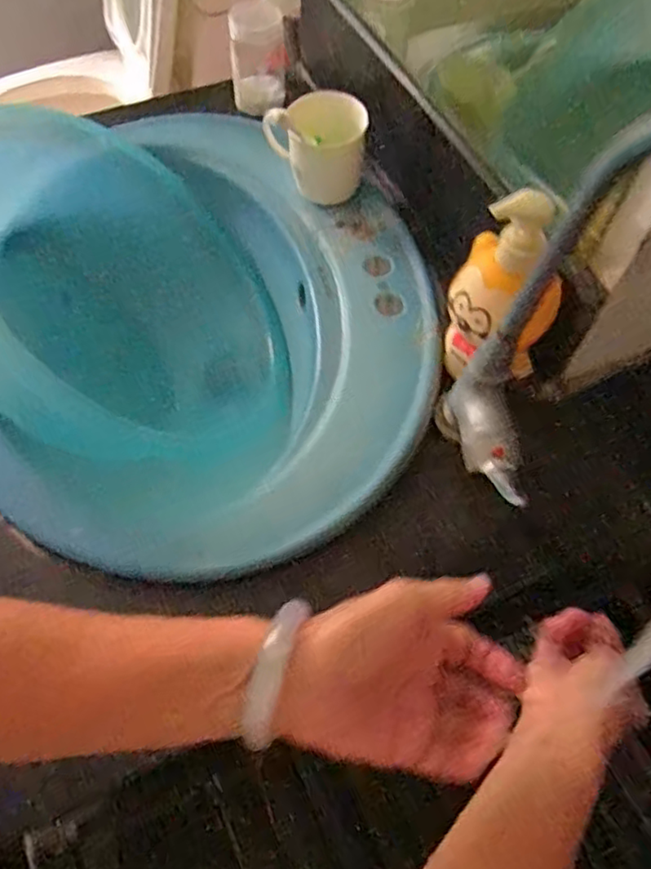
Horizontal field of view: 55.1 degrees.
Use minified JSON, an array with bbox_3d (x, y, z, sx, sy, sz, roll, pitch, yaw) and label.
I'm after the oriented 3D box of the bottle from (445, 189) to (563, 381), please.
[{"bbox_3d":[0.128,-0.095,0.479,0.084,0.178,0.066,35,65,17],"label":"bottle"}]

